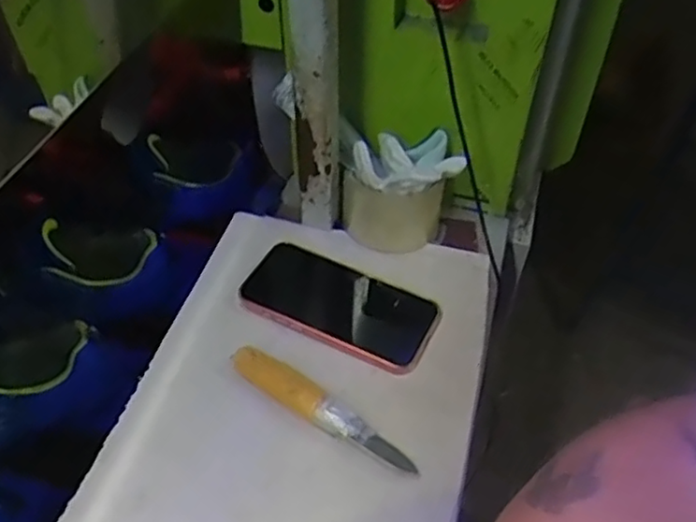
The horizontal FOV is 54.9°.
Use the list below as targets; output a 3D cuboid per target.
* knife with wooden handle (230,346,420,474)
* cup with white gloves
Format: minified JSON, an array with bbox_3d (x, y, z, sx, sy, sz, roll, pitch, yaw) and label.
[{"bbox_3d":[-0.022,0.110,0.506,0.160,0.026,0.026,29,54,23],"label":"knife with wooden handle"},{"bbox_3d":[0.049,-0.066,0.636,0.105,0.097,0.082,12,48,12],"label":"cup with white gloves"}]

